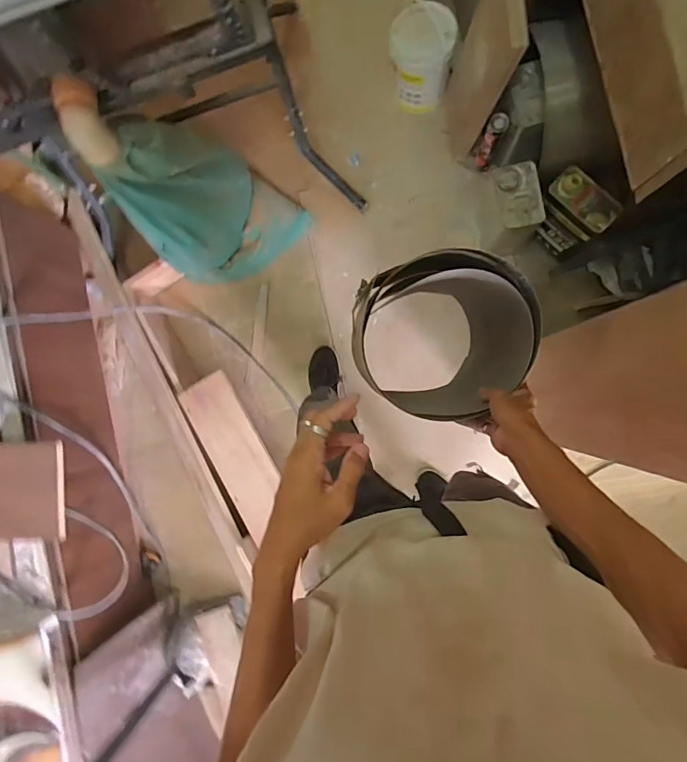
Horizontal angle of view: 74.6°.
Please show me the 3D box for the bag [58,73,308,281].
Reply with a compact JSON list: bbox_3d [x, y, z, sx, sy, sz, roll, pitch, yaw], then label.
[{"bbox_3d":[-0.334,-0.426,1.094,0.270,0.637,0.294,24,91,7],"label":"bag"}]

